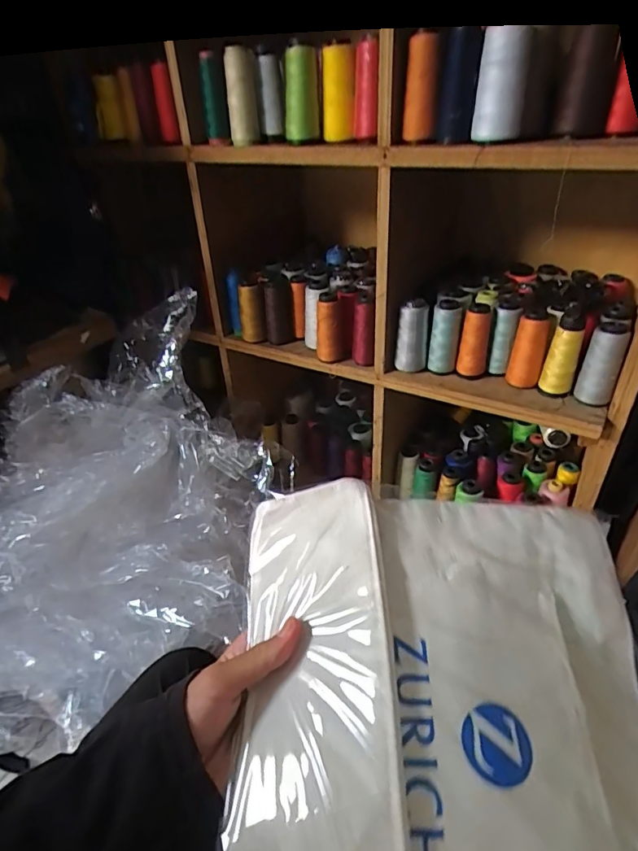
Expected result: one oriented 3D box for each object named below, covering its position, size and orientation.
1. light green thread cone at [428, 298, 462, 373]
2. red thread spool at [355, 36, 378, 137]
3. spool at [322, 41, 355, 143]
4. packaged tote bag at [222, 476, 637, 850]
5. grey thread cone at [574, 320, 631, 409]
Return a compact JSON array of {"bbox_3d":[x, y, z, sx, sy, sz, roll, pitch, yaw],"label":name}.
[{"bbox_3d":[0.195,-0.138,0.732,0.041,0.106,0.034,7,36,15],"label":"light green thread cone"},{"bbox_3d":[0.058,-0.414,0.584,0.028,0.098,0.035,2,35,8],"label":"red thread spool"},{"bbox_3d":[0.025,-0.427,0.610,0.040,0.099,0.048,0,34,5],"label":"spool"},{"bbox_3d":[0.073,0.167,0.250,0.235,0.036,0.280,1,51,-2],"label":"packaged tote bag"},{"bbox_3d":[0.389,-0.087,0.646,0.047,0.108,0.054,17,39,27],"label":"grey thread cone"}]

